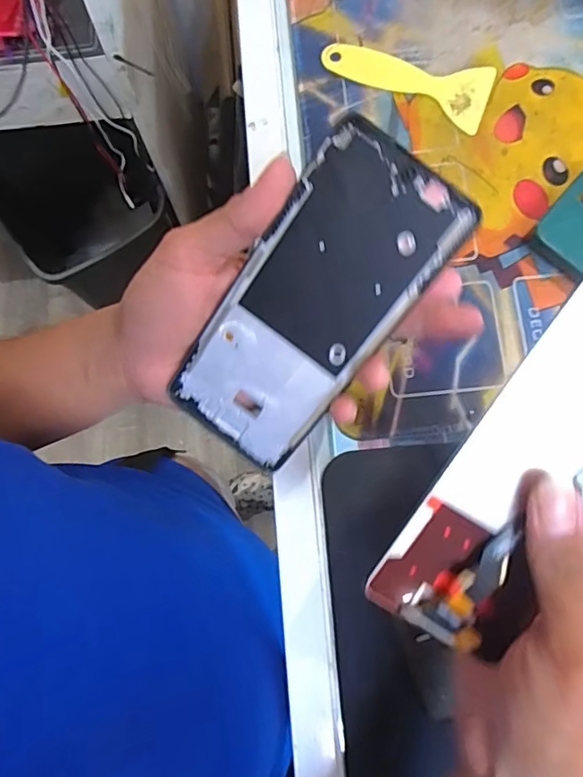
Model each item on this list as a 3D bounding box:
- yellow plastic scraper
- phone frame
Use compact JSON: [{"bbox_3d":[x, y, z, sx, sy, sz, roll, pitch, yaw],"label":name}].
[{"bbox_3d":[0.085,-0.230,0.401,0.124,0.006,0.049,18,80,5],"label":"yellow plastic scraper"},{"bbox_3d":[0.007,-0.035,0.260,0.073,0.004,0.165,37,115,0],"label":"phone frame"}]

